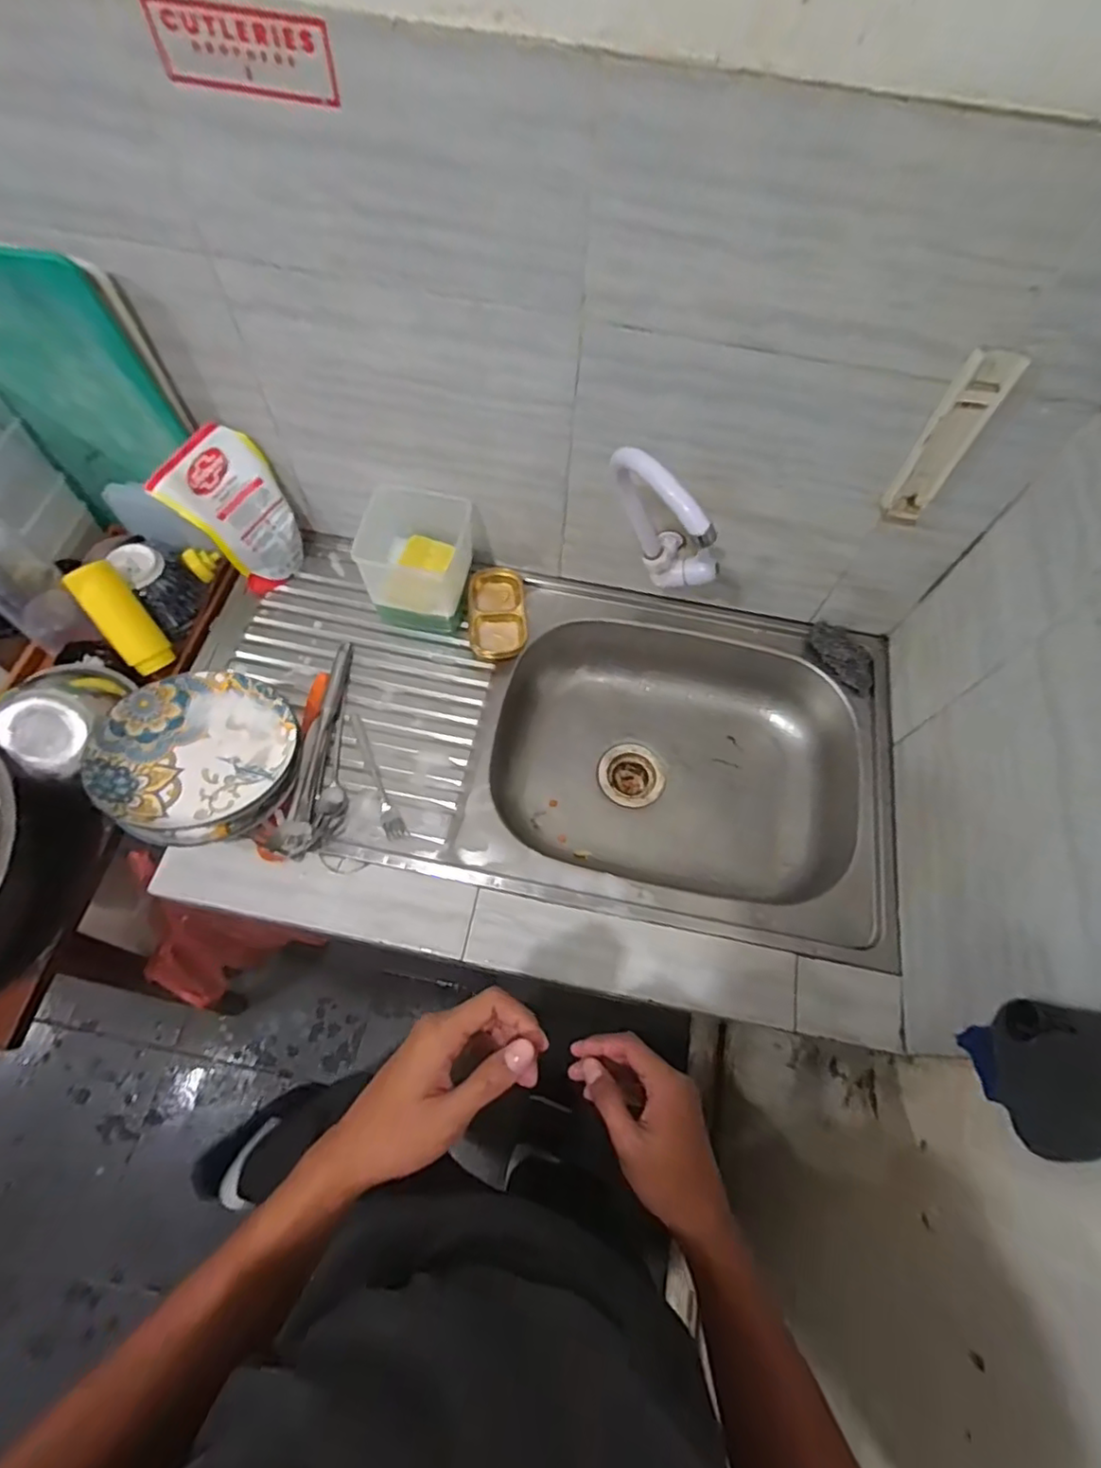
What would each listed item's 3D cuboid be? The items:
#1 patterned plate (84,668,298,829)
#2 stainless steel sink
[{"bbox_3d":[-0.439,0.013,0.766,0.216,0.038,0.211,7,57,-10],"label":"patterned plate"},{"bbox_3d":[-0.011,0.018,0.936,0.962,0.156,0.499,10,64,2],"label":"stainless steel sink"}]

